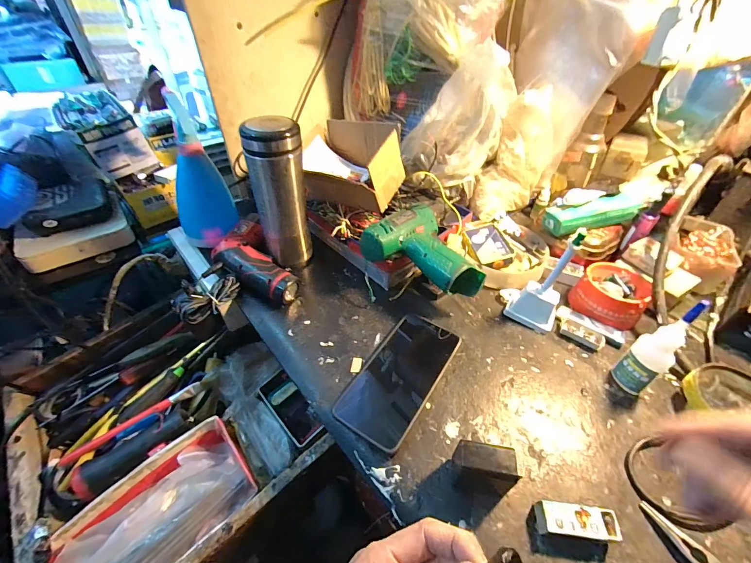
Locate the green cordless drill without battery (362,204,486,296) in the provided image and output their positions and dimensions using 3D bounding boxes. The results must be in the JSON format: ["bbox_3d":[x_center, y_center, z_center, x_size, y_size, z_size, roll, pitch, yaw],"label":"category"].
[{"bbox_3d":[0.079,-0.042,0.451,0.150,0.055,0.134,32,52,27],"label":"green cordless drill without battery"}]

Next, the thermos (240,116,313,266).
[{"bbox_3d":[-0.126,-0.113,0.467,0.057,0.194,0.067,18,46,16],"label":"thermos"}]

